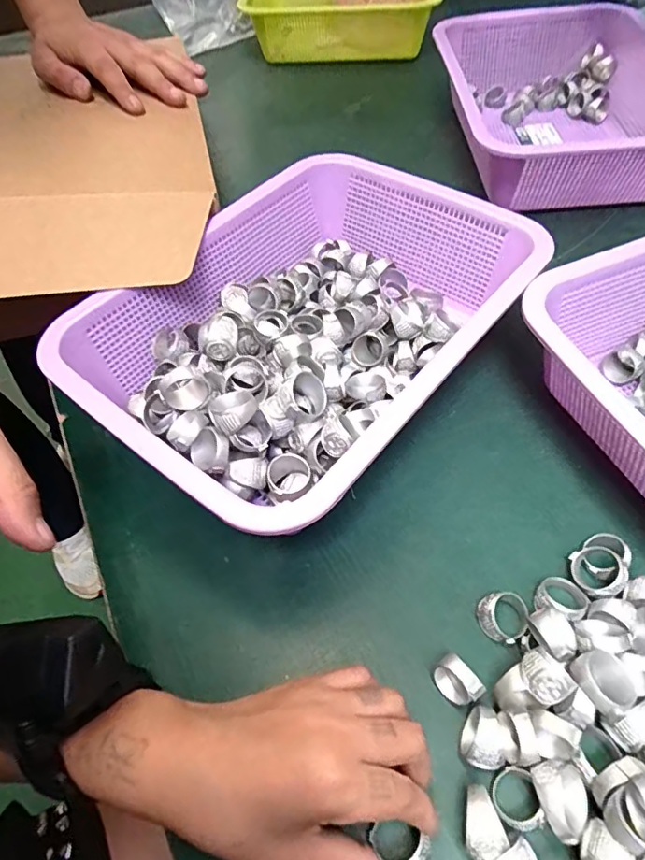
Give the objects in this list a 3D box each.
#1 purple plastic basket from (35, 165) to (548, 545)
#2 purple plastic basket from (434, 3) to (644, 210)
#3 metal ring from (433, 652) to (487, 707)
[{"bbox_3d":[-0.005,-0.071,0.389,0.221,0.085,0.309,31,62,25],"label":"purple plastic basket"},{"bbox_3d":[0.244,-0.339,0.563,0.226,0.083,0.294,-5,53,1],"label":"purple plastic basket"},{"bbox_3d":[0.068,0.130,0.275,0.016,0.022,0.024,-33,57,-19],"label":"metal ring"}]

